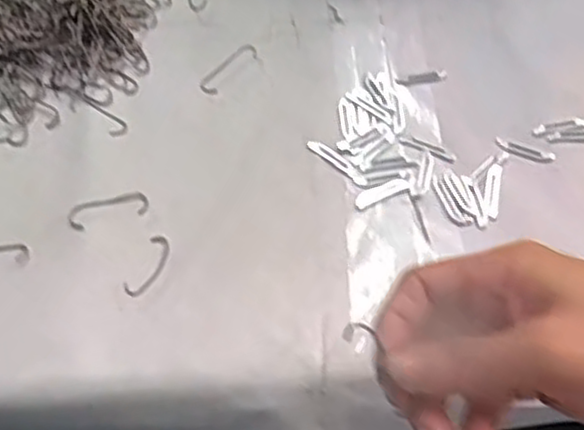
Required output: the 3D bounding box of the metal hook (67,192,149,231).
[{"bbox_3d":[-0.103,-0.003,0.413,0.045,0.004,0.016,-18,63,-12],"label":"metal hook"}]

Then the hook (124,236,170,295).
[{"bbox_3d":[-0.078,0.027,0.400,0.014,0.004,0.038,21,62,9],"label":"hook"}]

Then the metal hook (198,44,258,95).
[{"bbox_3d":[-0.040,-0.094,0.468,0.014,0.004,0.047,36,66,17],"label":"metal hook"}]

